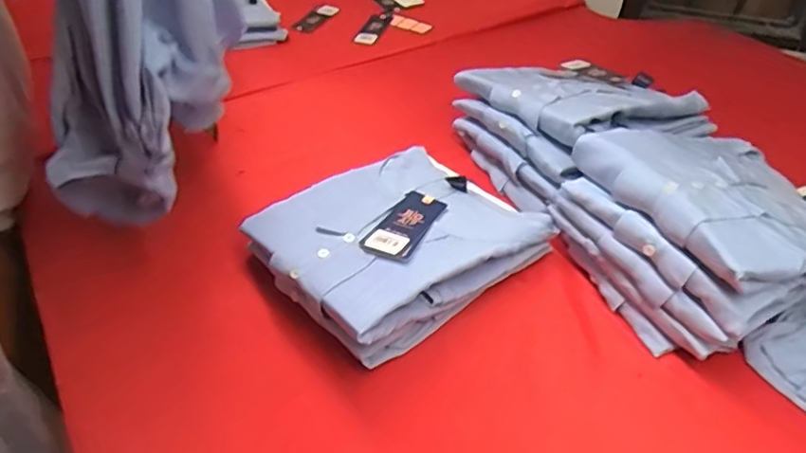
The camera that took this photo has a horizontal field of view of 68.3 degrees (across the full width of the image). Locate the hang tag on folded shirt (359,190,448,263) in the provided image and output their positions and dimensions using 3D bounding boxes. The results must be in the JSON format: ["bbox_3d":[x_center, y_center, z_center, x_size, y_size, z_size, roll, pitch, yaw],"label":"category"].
[{"bbox_3d":[0.003,-0.005,0.603,0.048,0.010,0.121,16,34,16],"label":"hang tag on folded shirt"}]

